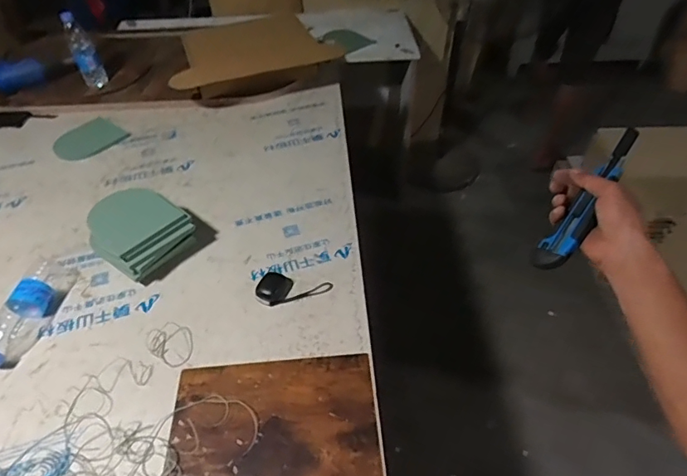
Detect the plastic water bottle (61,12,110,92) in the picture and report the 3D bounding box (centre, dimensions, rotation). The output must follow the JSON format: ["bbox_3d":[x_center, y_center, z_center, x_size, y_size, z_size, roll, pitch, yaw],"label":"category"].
[{"bbox_3d":[-0.770,-0.553,1.409,0.070,0.218,0.063,-24,50,-20],"label":"plastic water bottle"}]

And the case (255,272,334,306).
[{"bbox_3d":[-0.100,0.106,0.939,0.140,0.022,0.072,8,47,8],"label":"case"}]

